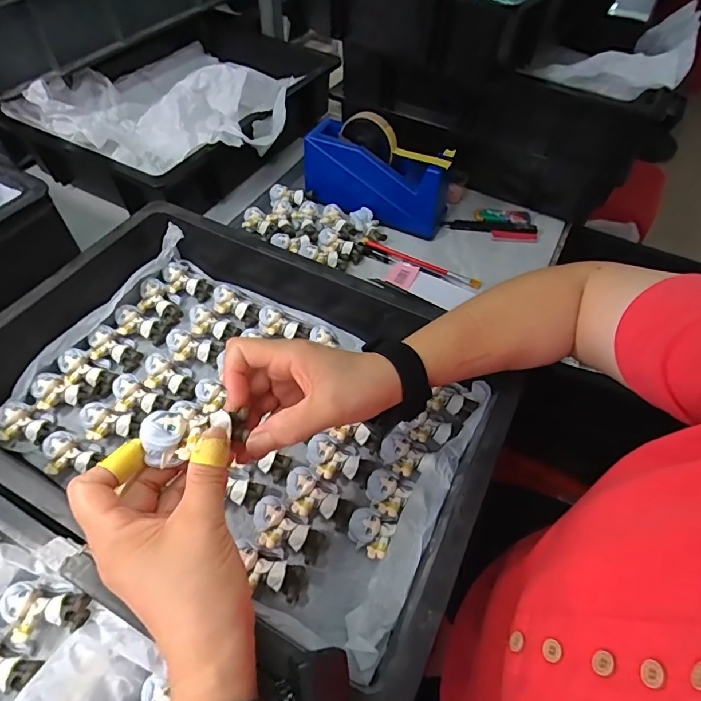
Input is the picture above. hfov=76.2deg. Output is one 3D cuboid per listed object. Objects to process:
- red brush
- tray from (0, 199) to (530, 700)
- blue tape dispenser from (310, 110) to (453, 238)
[{"bbox_3d":[0.090,-0.116,0.583,0.165,0.007,0.013,23,55,13],"label":"red brush"},{"bbox_3d":[-0.113,0.033,0.422,0.474,0.090,0.321,24,56,14],"label":"tray"},{"bbox_3d":[0.036,-0.244,0.608,0.208,0.111,0.055,26,56,15],"label":"blue tape dispenser"}]

